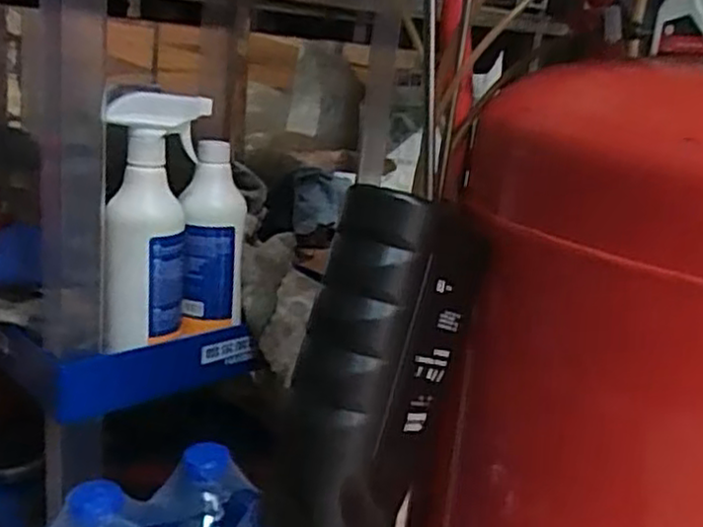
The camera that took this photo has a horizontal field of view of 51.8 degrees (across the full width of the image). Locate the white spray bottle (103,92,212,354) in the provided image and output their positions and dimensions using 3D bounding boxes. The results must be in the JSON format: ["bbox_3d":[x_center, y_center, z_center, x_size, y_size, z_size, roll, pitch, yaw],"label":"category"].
[{"bbox_3d":[-0.168,-0.037,0.617,0.091,0.203,0.046,-9,21,-39],"label":"white spray bottle"}]

